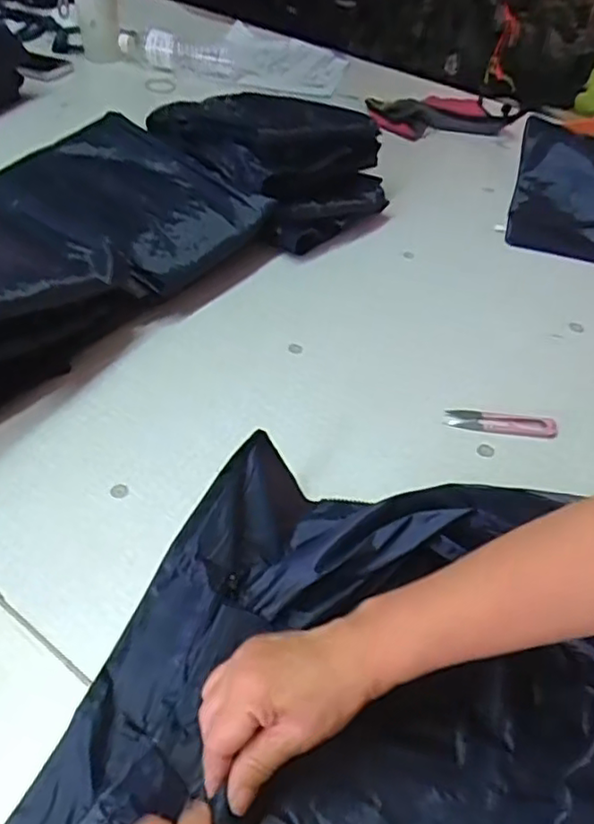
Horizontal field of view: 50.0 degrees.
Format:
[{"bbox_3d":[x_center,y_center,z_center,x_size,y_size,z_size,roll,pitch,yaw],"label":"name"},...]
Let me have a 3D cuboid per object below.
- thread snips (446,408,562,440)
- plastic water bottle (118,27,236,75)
[{"bbox_3d":[0.197,0.009,0.611,0.106,0.014,0.021,5,45,-1],"label":"thread snips"},{"bbox_3d":[-0.234,-0.706,1.237,0.233,0.056,0.078,8,45,2],"label":"plastic water bottle"}]

